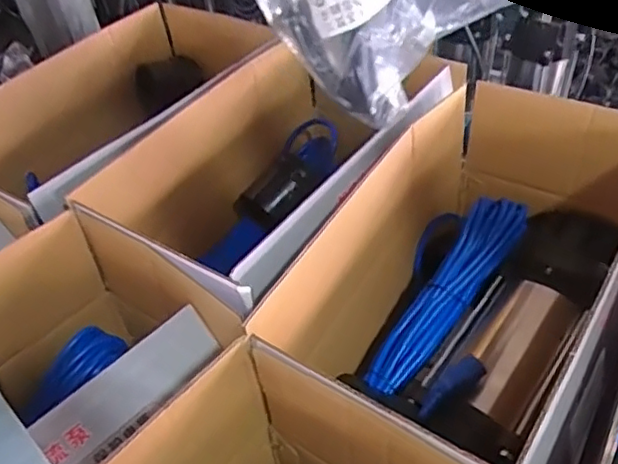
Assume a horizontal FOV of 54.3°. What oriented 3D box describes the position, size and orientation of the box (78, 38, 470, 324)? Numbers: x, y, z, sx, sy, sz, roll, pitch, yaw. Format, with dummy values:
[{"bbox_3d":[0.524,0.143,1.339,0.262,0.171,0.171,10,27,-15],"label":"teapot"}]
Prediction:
[{"bbox_3d":[-0.024,-0.042,0.706,0.236,0.200,0.400,24,50,29],"label":"box"}]

